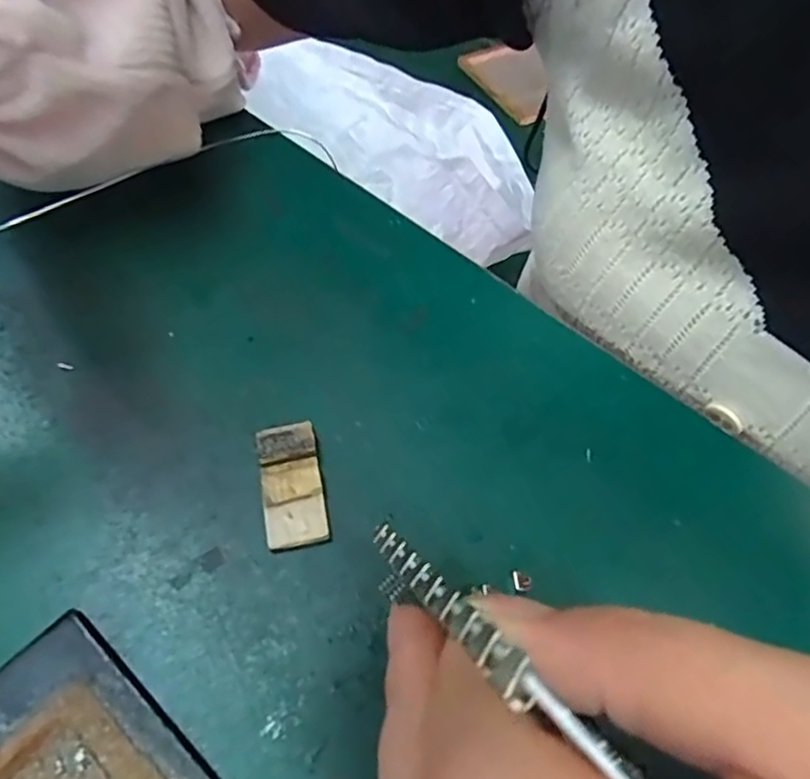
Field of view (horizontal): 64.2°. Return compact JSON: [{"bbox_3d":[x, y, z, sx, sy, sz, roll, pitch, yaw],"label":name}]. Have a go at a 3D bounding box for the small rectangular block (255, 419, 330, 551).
[{"bbox_3d":[-0.034,0.028,0.197,0.017,0.006,0.039,-9,57,-8],"label":"small rectangular block"}]

